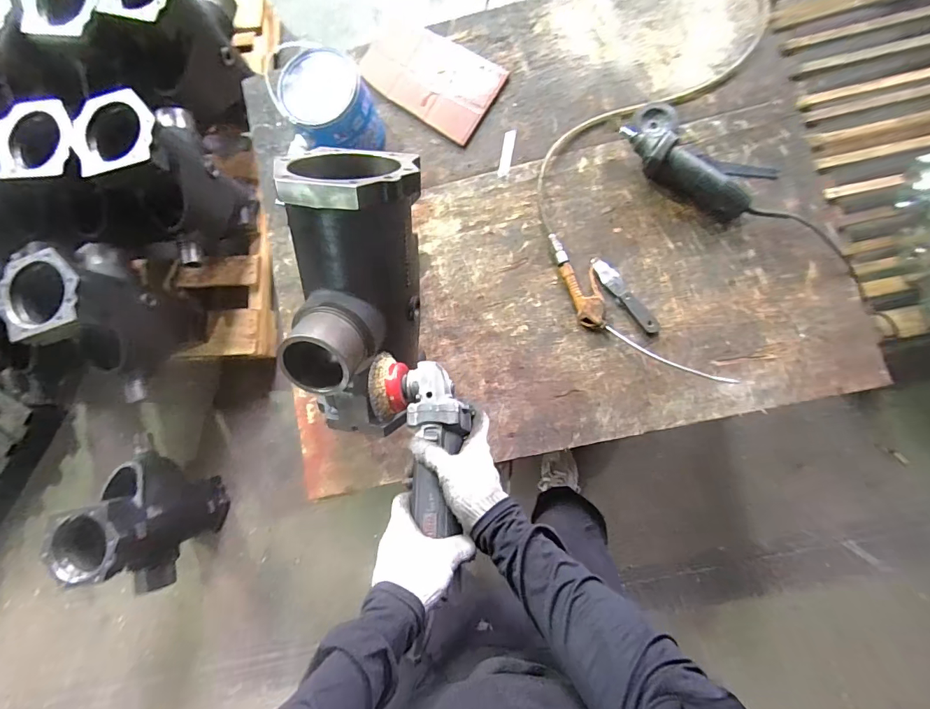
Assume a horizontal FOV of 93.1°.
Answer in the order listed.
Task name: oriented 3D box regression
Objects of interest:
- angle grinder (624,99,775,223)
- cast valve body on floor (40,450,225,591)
[{"bbox_3d":[0.455,-0.393,0.865,0.285,0.077,0.165,42,90,8],"label":"angle grinder"},{"bbox_3d":[-0.879,0.465,1.244,0.253,0.425,0.301,29,88,8],"label":"cast valve body on floor"}]

